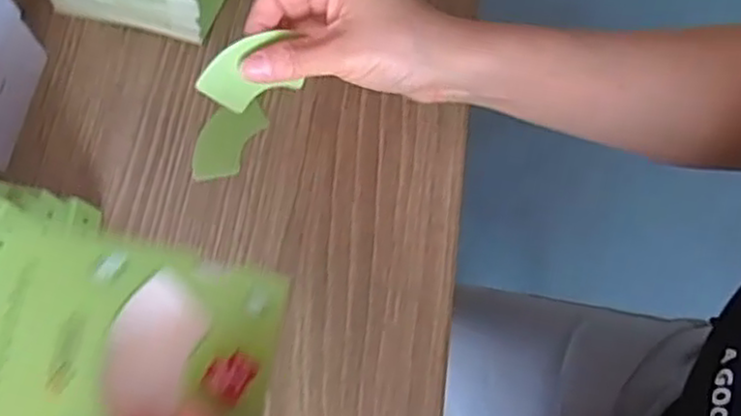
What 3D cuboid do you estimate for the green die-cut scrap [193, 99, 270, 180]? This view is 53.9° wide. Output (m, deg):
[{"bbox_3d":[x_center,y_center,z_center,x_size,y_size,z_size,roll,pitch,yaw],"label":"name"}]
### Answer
[{"bbox_3d":[-0.086,-0.041,0.440,0.031,0.004,0.056,28,74,5],"label":"green die-cut scrap"}]

